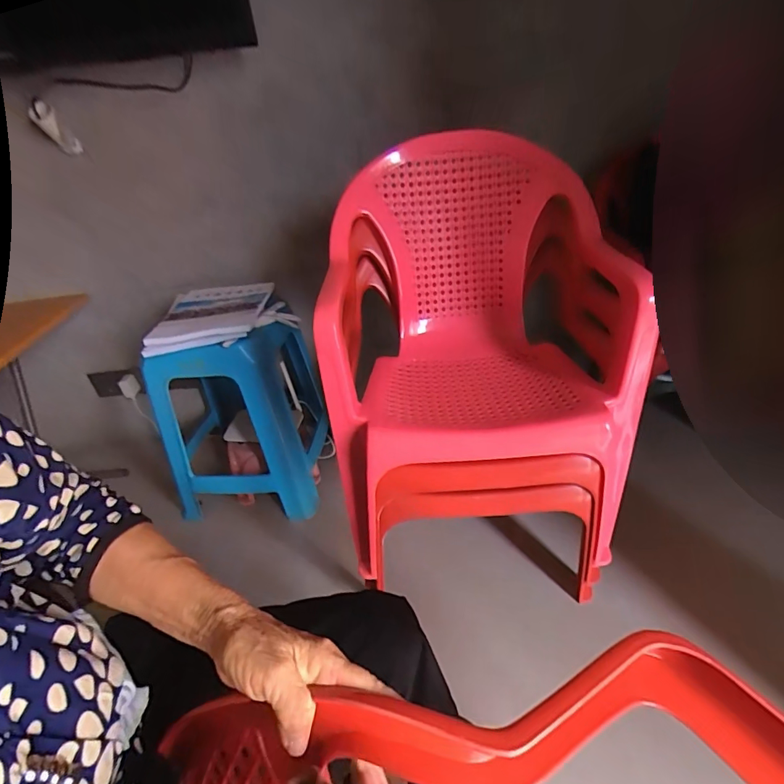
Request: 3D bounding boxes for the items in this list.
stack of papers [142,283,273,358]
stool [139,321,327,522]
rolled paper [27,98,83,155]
[{"bbox_3d":[-0.406,-0.182,1.000,0.259,0.038,0.294,-7,35,-1],"label":"stack of papers"},{"bbox_3d":[-0.367,0.044,1.113,0.312,0.456,0.310,-2,35,5],"label":"stool"},{"bbox_3d":[-0.747,-0.583,0.980,0.051,0.115,0.029,11,62,23],"label":"rolled paper"}]

